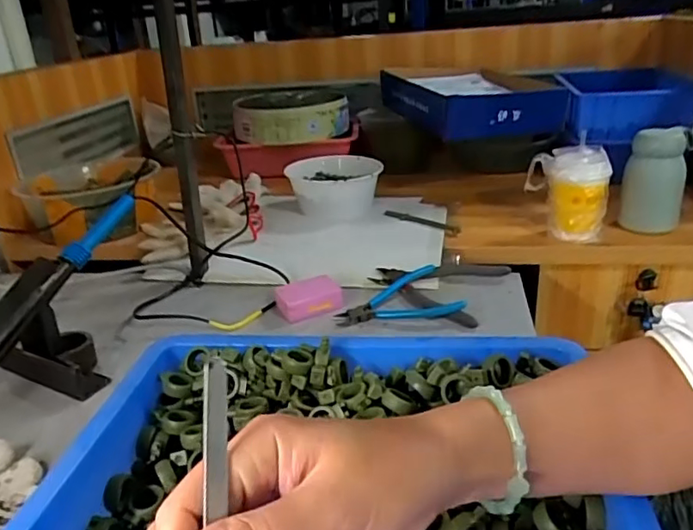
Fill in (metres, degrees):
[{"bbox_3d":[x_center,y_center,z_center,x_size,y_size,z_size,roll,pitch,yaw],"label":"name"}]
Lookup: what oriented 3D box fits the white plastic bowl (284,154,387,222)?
[{"bbox_3d":[-0.016,-0.143,1.009,0.158,0.072,0.179,-10,26,-11],"label":"white plastic bowl"}]

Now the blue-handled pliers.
[{"bbox_3d":[0.064,0.036,0.702,0.147,0.021,0.108,-3,25,3],"label":"blue-handled pliers"}]

